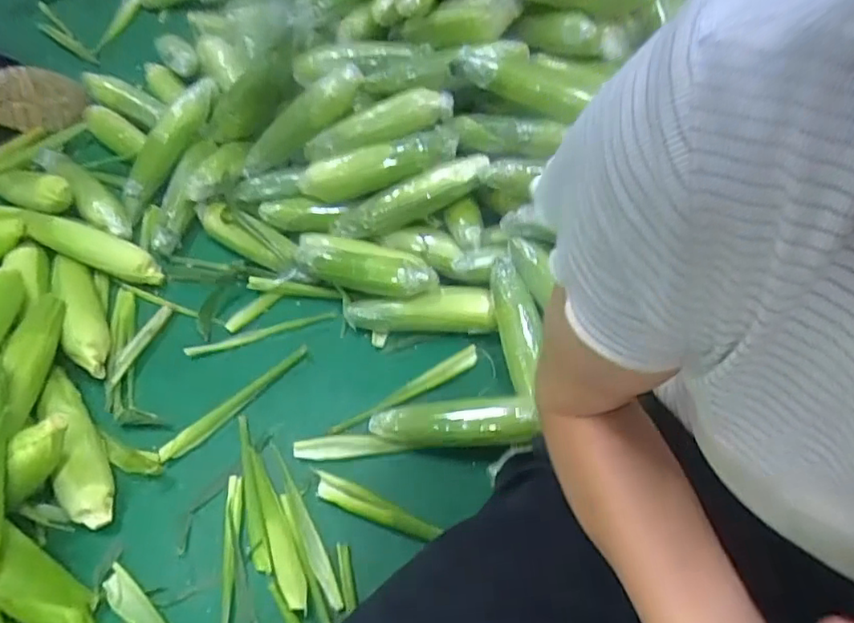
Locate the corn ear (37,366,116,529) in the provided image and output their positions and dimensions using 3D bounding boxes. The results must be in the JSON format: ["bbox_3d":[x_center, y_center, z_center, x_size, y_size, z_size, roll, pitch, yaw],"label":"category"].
[{"bbox_3d":[-0.406,0.153,0.673,0.051,0.045,0.202,-27,59,-17],"label":"corn ear"}]

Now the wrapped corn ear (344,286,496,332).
[{"bbox_3d":[-0.010,-0.009,0.773,0.192,0.050,0.054,1,55,0],"label":"wrapped corn ear"}]

